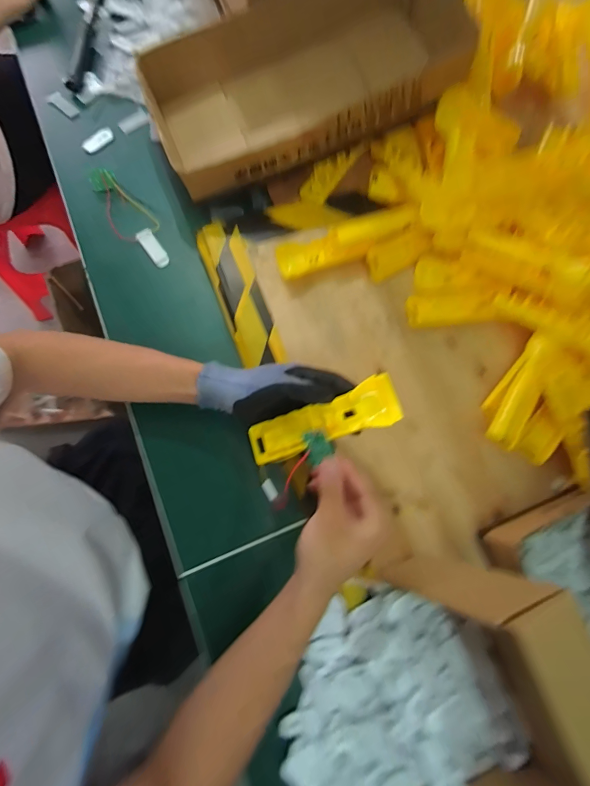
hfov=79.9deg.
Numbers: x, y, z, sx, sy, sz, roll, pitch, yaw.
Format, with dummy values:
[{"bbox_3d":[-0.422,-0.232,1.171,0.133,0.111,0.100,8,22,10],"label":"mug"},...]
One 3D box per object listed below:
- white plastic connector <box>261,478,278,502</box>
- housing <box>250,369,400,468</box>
[{"bbox_3d":[-0.028,0.107,0.390,0.013,0.005,0.022,-29,82,-12],"label":"white plastic connector"},{"bbox_3d":[0.027,0.033,0.377,0.166,0.018,0.047,-22,80,17],"label":"housing"}]

